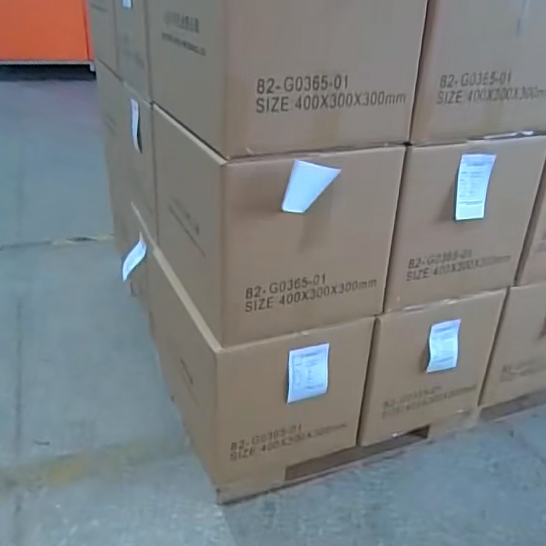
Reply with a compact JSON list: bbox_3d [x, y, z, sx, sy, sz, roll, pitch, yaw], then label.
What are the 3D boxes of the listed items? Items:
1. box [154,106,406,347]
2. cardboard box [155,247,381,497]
[{"bbox_3d":[-0.019,-0.110,1.033,0.303,0.292,0.424,-11,30,-25],"label":"box"},{"bbox_3d":[-0.054,0.142,1.207,0.307,0.309,0.455,-8,29,-21],"label":"cardboard box"}]

